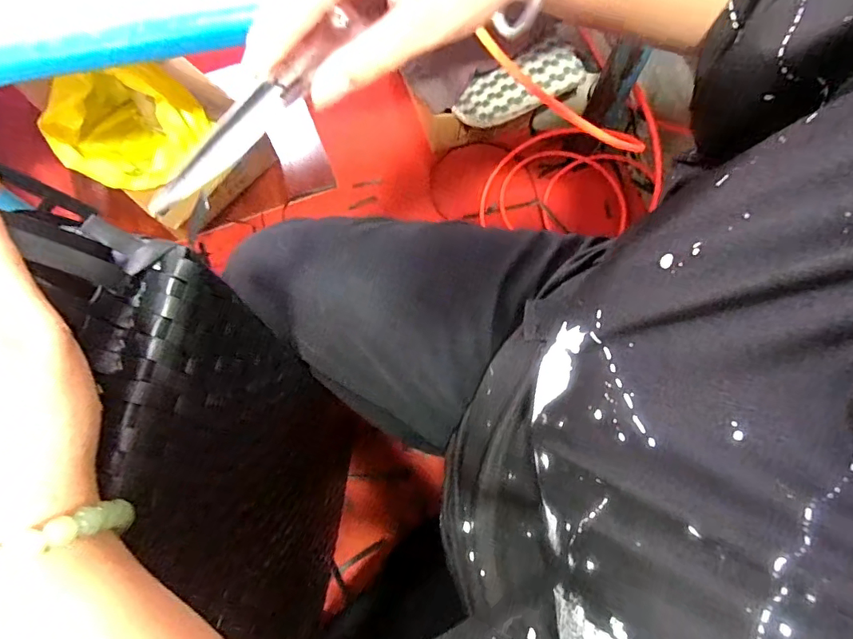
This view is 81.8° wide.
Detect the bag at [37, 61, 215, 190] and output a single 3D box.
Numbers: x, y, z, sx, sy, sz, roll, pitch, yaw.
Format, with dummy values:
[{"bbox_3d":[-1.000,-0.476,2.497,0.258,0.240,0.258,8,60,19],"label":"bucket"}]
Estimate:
[{"bbox_3d":[-0.498,-0.314,0.823,0.249,0.160,0.168,22,74,4],"label":"bag"}]

